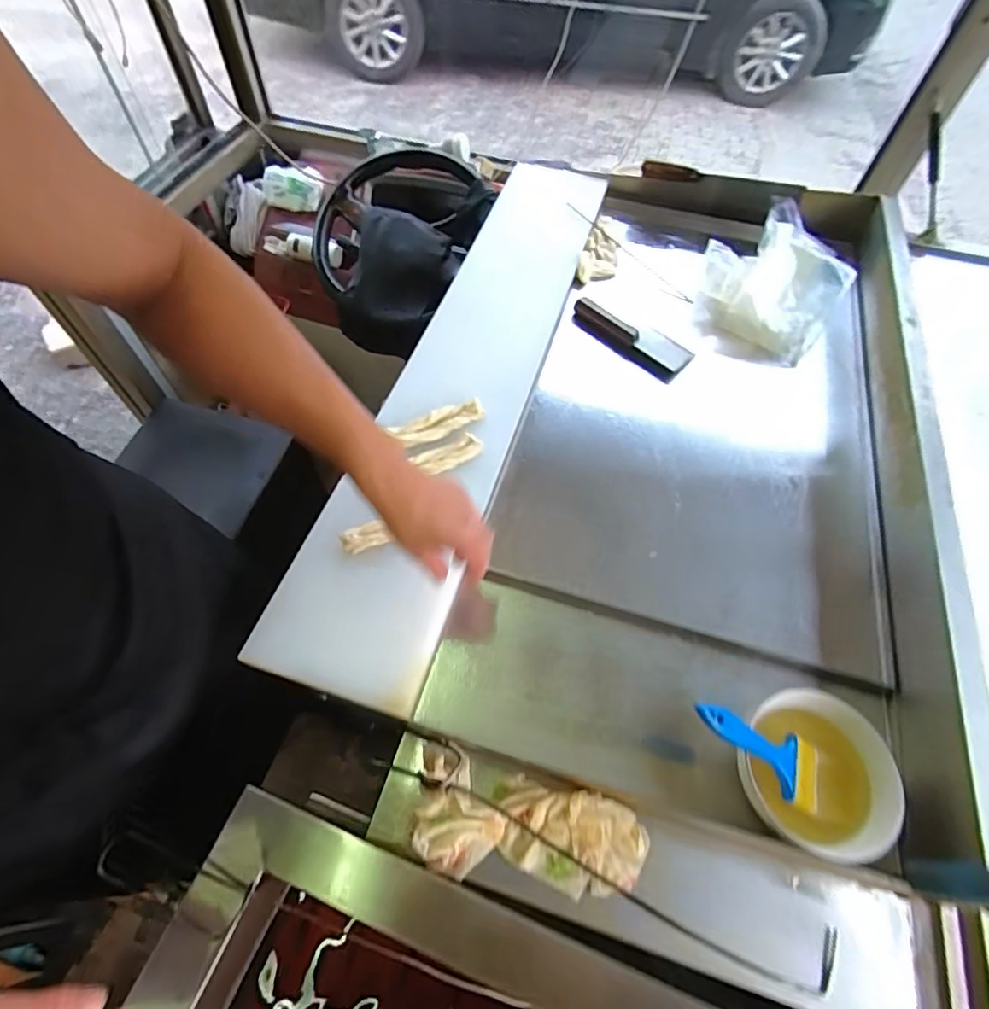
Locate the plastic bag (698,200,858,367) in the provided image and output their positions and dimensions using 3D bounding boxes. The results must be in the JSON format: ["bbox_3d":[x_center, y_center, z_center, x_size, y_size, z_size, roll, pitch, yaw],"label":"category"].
[{"bbox_3d":[0.434,-0.350,0.835,0.214,0.080,0.248,33,90,23],"label":"plastic bag"}]

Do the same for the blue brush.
[{"bbox_3d":[0.227,0.208,0.448,0.149,0.011,0.054,33,59,-15],"label":"blue brush"}]

